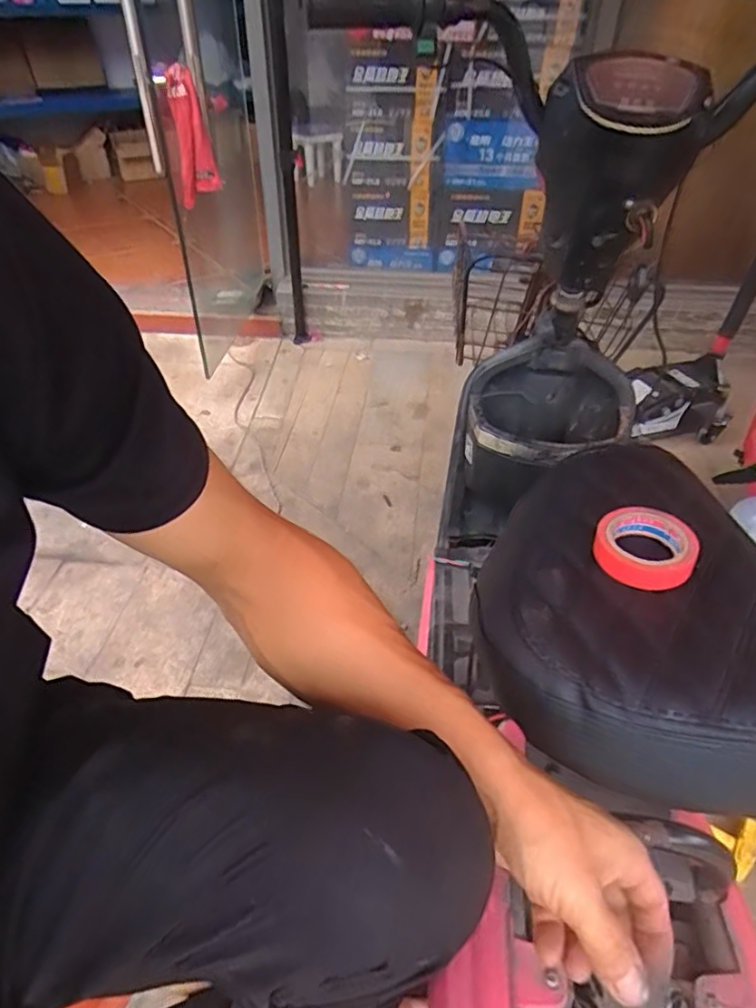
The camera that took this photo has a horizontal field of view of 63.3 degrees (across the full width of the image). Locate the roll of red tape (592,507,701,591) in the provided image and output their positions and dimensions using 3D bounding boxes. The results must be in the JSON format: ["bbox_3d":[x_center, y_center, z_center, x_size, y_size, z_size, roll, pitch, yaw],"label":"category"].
[{"bbox_3d":[0.163,0.026,0.375,0.056,0.018,0.053,0,40,0],"label":"roll of red tape"}]

